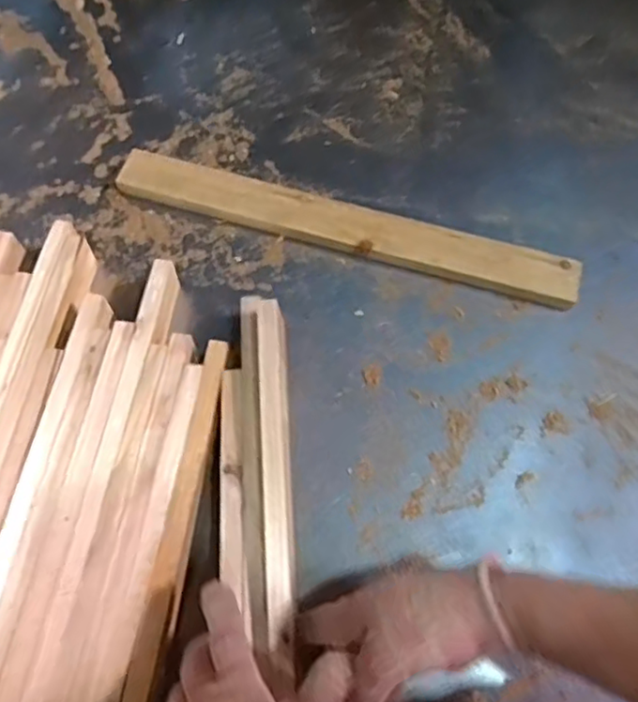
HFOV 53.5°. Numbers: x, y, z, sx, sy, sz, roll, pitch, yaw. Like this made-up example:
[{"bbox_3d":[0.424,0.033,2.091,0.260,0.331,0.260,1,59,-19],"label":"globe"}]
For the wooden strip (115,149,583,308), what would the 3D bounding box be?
[{"bbox_3d":[0.023,-0.130,0.672,0.489,0.028,0.051,16,66,8],"label":"wooden strip"}]

